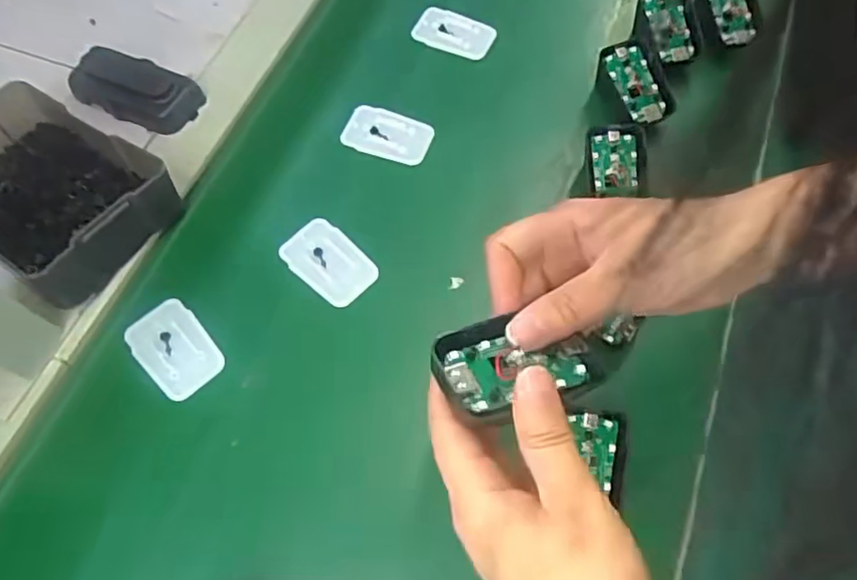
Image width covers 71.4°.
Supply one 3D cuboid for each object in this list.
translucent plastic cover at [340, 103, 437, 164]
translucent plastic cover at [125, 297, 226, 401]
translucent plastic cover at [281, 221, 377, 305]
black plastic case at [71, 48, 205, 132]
[{"bbox_3d":[-0.034,-0.124,0.481,0.072,0.014,0.040,19,66,7],"label":"translucent plastic cover"},{"bbox_3d":[-0.172,0.040,0.406,0.045,0.007,0.068,-41,73,-18],"label":"translucent plastic cover"},{"bbox_3d":[-0.072,-0.021,0.431,0.068,0.006,0.044,42,71,16],"label":"translucent plastic cover"},{"bbox_3d":[-0.237,-0.163,0.482,0.106,0.026,0.047,23,67,9],"label":"black plastic case"}]

